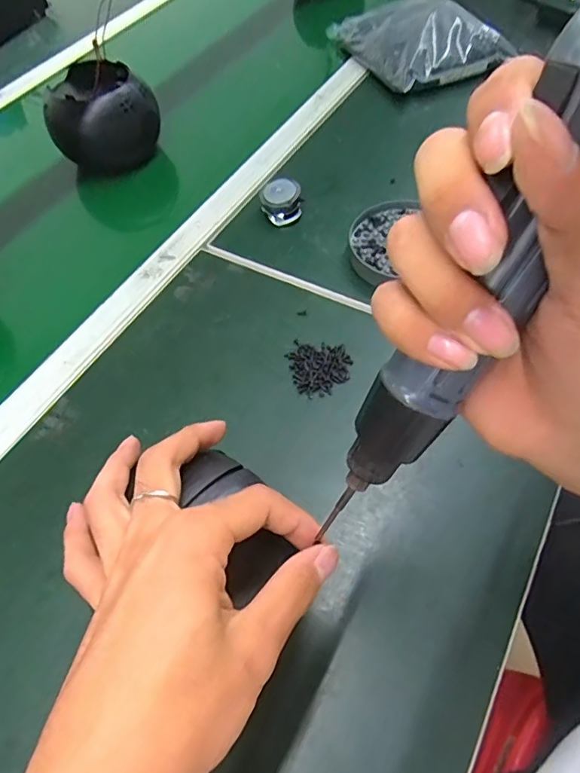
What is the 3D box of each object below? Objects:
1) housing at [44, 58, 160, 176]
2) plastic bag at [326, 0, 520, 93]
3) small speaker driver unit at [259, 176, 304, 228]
[{"bbox_3d":[-0.228,-0.330,0.633,0.117,0.086,0.110,-2,57,3],"label":"housing"},{"bbox_3d":[0.190,-0.526,0.752,0.182,0.049,0.225,-20,58,-9],"label":"plastic bag"},{"bbox_3d":[-0.010,-0.207,0.563,0.045,0.029,0.049,2,57,5],"label":"small speaker driver unit"}]

